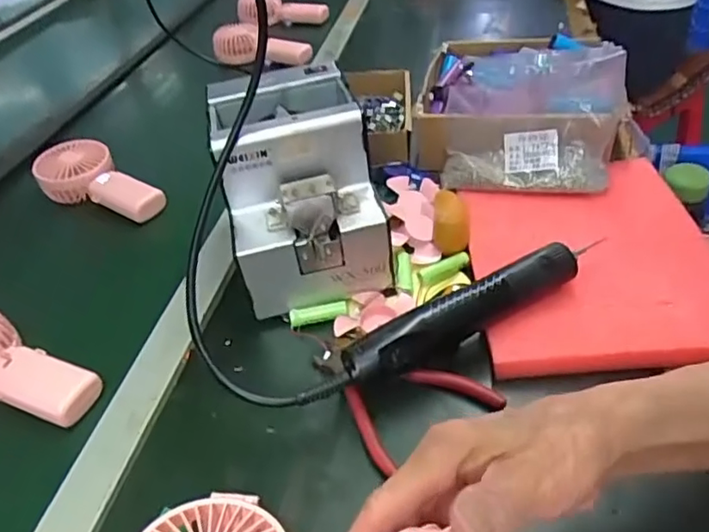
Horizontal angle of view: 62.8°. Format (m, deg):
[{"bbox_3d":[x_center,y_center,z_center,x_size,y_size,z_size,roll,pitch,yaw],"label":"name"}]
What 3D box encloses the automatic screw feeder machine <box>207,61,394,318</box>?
[{"bbox_3d":[-0.051,-0.071,0.528,0.124,0.151,0.171,-13,41,-5],"label":"automatic screw feeder machine"}]

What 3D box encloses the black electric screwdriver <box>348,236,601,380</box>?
[{"bbox_3d":[0.091,0.032,0.441,0.215,0.032,0.036,-23,41,-14],"label":"black electric screwdriver"}]

